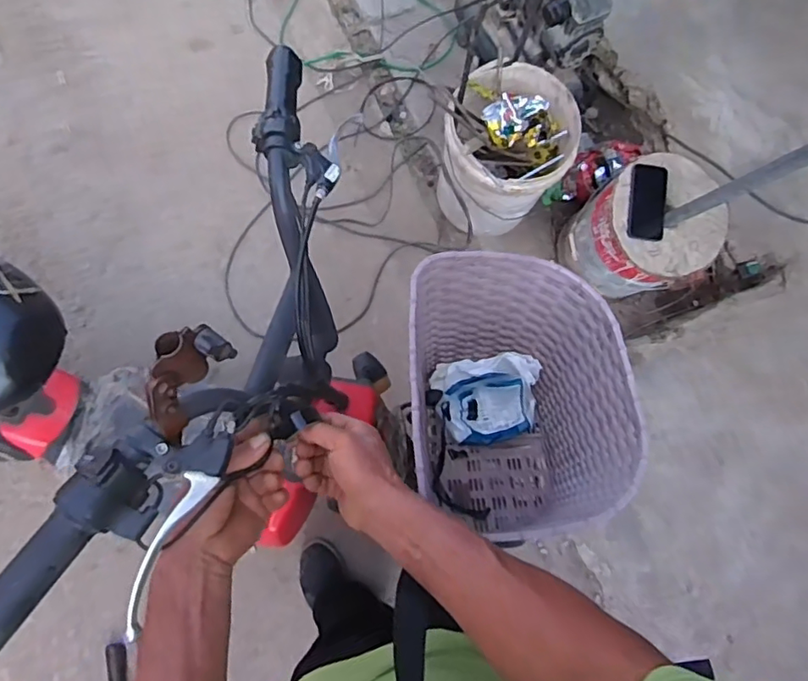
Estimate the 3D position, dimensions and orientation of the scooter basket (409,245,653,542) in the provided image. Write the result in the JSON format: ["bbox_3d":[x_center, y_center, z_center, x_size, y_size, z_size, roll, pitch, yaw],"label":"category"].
[{"bbox_3d":[0.129,0.069,0.777,0.258,0.253,0.344,0,76,-4],"label":"scooter basket"}]

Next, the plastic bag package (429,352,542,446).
[{"bbox_3d":[0.125,0.087,0.871,0.149,0.053,0.128,-2,76,-5],"label":"plastic bag package"}]

